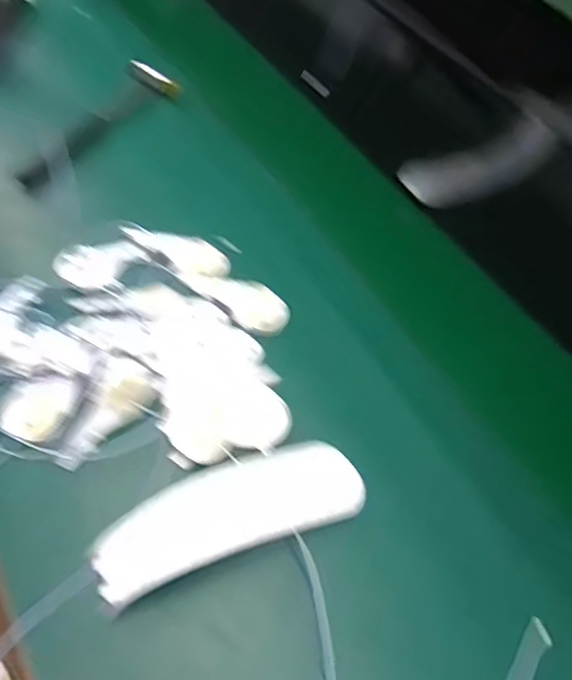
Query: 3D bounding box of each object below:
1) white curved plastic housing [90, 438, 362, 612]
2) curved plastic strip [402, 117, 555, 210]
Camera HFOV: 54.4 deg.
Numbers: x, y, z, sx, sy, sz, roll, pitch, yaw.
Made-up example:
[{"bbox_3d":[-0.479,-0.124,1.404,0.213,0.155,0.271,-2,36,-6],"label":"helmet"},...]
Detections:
[{"bbox_3d":[-0.036,0.124,0.403,0.202,0.041,0.066,-16,58,-16],"label":"white curved plastic housing"},{"bbox_3d":[0.238,-0.213,0.678,0.207,0.049,0.062,-21,60,-19],"label":"curved plastic strip"}]

